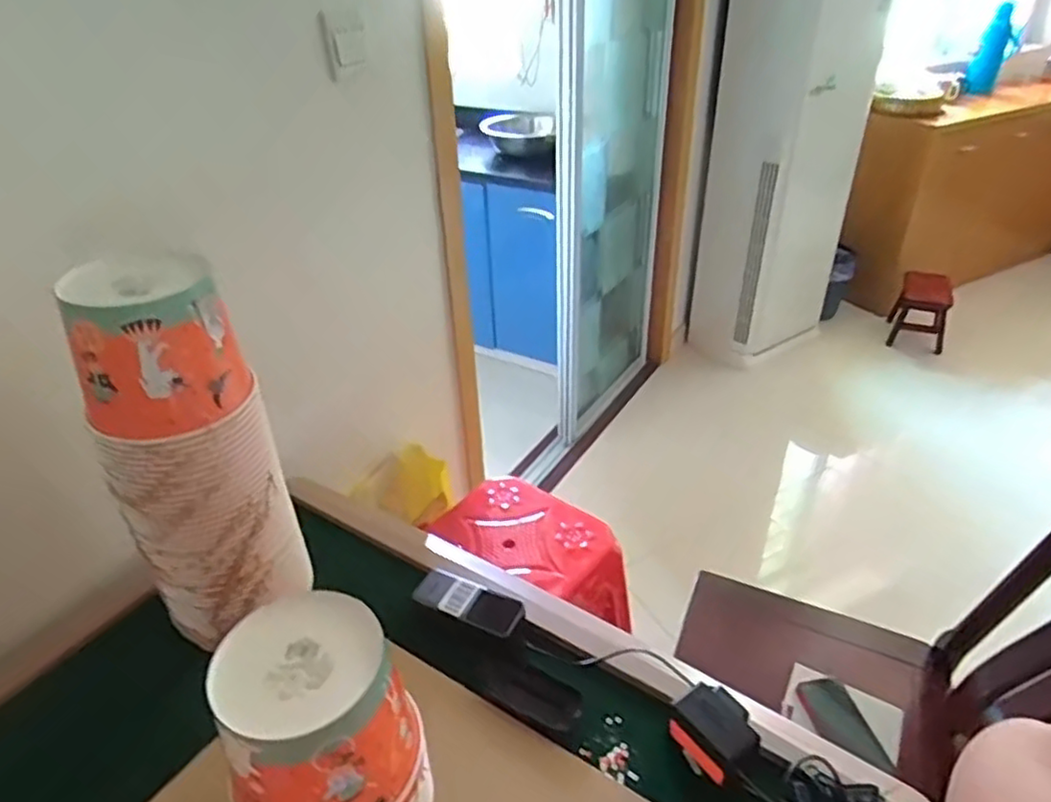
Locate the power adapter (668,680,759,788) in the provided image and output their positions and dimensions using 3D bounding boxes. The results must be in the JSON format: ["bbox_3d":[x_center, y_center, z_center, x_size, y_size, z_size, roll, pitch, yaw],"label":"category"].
[{"bbox_3d":[0.184,0.314,0.647,0.067,0.047,0.077,-21,39,-26],"label":"power adapter"}]

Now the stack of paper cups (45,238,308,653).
[{"bbox_3d":[-0.351,0.067,0.720,0.158,0.404,0.124,-23,40,-29],"label":"stack of paper cups"}]

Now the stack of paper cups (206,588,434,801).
[{"bbox_3d":[-0.169,0.291,0.568,0.143,0.218,0.148,-16,37,-21],"label":"stack of paper cups"}]

